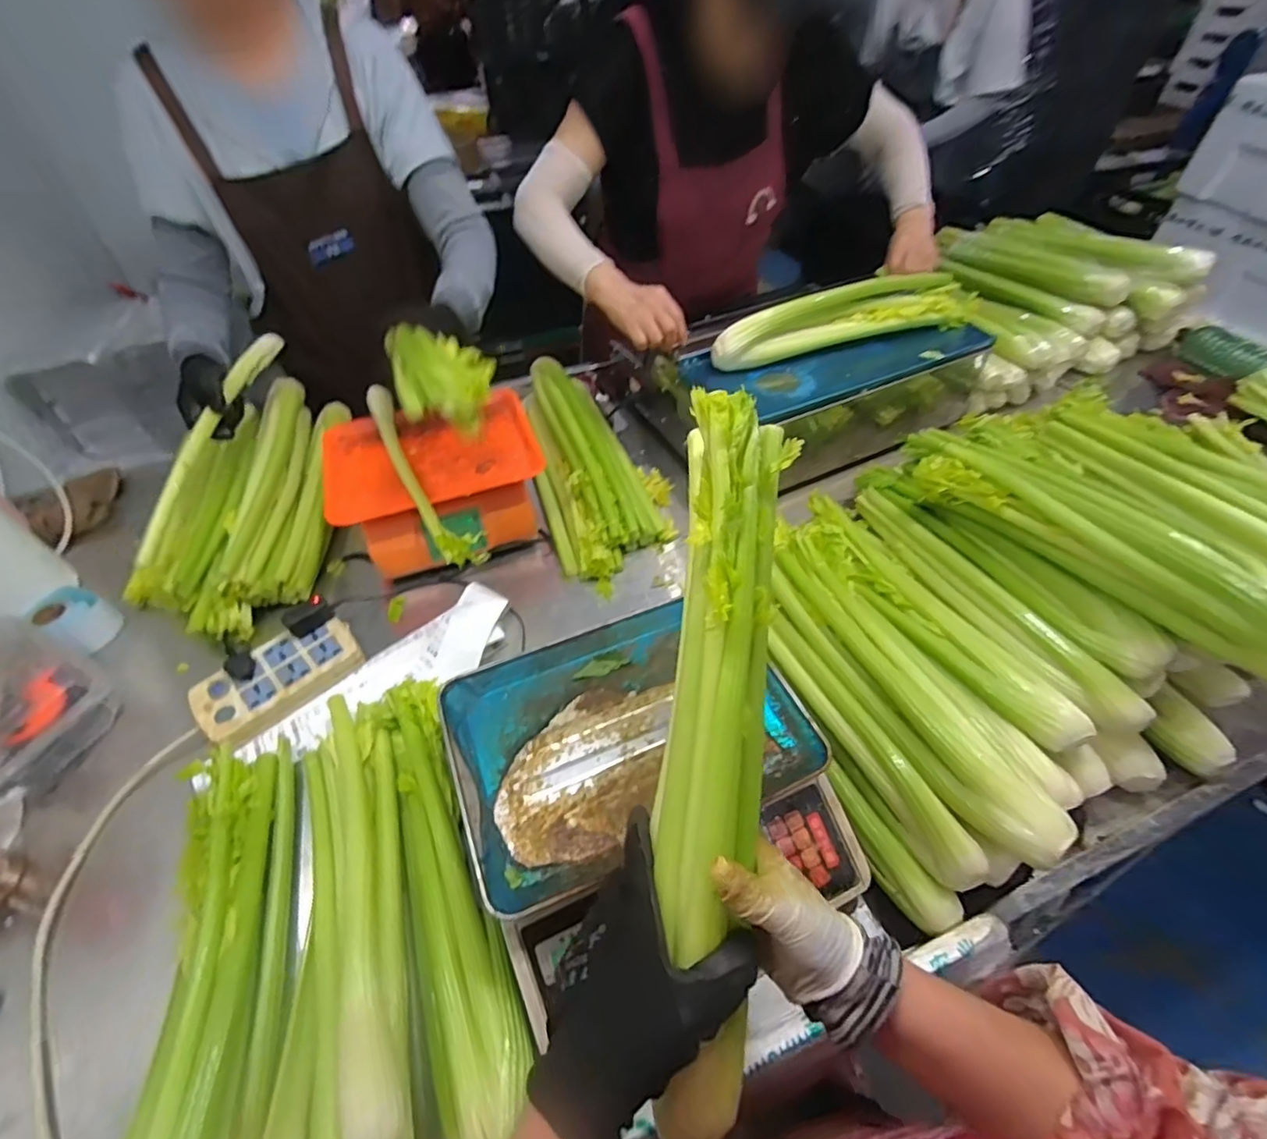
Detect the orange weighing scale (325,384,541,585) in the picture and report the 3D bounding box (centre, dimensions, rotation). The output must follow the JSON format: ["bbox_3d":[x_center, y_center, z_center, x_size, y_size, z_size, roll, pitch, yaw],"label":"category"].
[{"bbox_3d":[-0.293,-0.139,0.875,0.295,0.101,0.252,-16,50,-12],"label":"orange weighing scale"}]

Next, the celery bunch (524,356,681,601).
[{"bbox_3d":[-0.065,-0.177,0.927,0.188,0.098,0.444,-14,50,-11],"label":"celery bunch"}]

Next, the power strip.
[{"bbox_3d":[-0.435,0.131,0.712,0.095,0.035,0.179,35,58,28],"label":"power strip"}]

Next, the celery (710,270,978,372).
[{"bbox_3d":[0.338,-0.395,0.900,0.464,0.069,0.068,-13,50,-9],"label":"celery"}]

